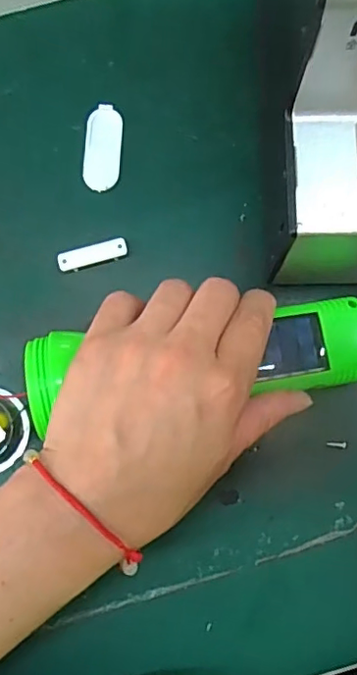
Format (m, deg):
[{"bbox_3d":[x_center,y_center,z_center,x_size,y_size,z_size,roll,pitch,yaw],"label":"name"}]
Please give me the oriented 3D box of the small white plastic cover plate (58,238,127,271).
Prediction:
[{"bbox_3d":[-0.047,-0.046,0.311,0.038,0.006,0.011,-16,80,-2],"label":"small white plastic cover plate"}]

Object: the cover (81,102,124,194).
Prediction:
[{"bbox_3d":[-0.043,-0.110,0.325,0.021,0.004,0.052,3,80,2],"label":"cover"}]

